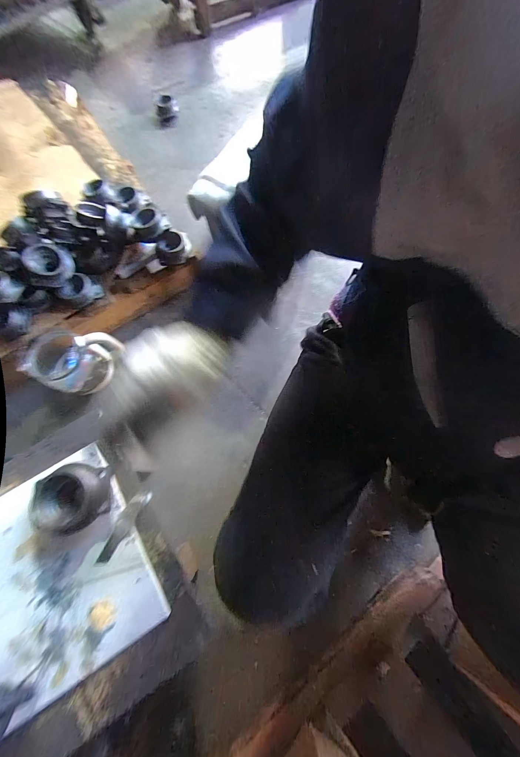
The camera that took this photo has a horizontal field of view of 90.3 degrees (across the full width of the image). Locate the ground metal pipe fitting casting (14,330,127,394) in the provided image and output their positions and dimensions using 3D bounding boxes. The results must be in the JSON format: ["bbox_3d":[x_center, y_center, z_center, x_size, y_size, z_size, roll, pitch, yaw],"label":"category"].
[{"bbox_3d":[-0.515,-0.045,0.732,0.191,0.145,0.167,7,73,4],"label":"ground metal pipe fitting casting"}]

